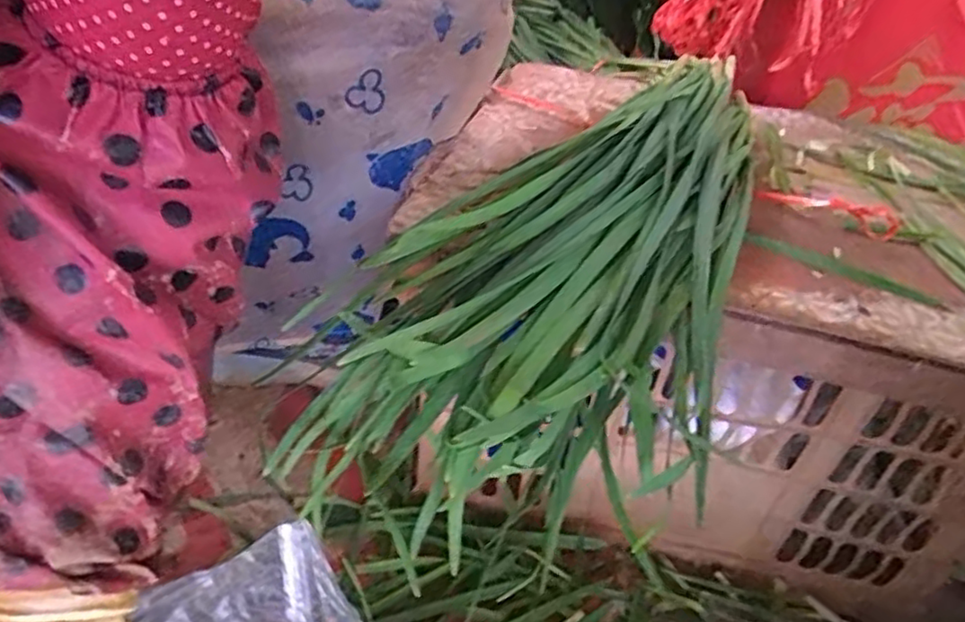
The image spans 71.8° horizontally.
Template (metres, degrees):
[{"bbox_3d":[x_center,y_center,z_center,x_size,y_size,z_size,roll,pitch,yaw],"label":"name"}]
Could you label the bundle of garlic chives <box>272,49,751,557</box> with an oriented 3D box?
[{"bbox_3d":[0.044,-0.032,0.380,0.187,0.100,0.346,15,40,12],"label":"bundle of garlic chives"}]

